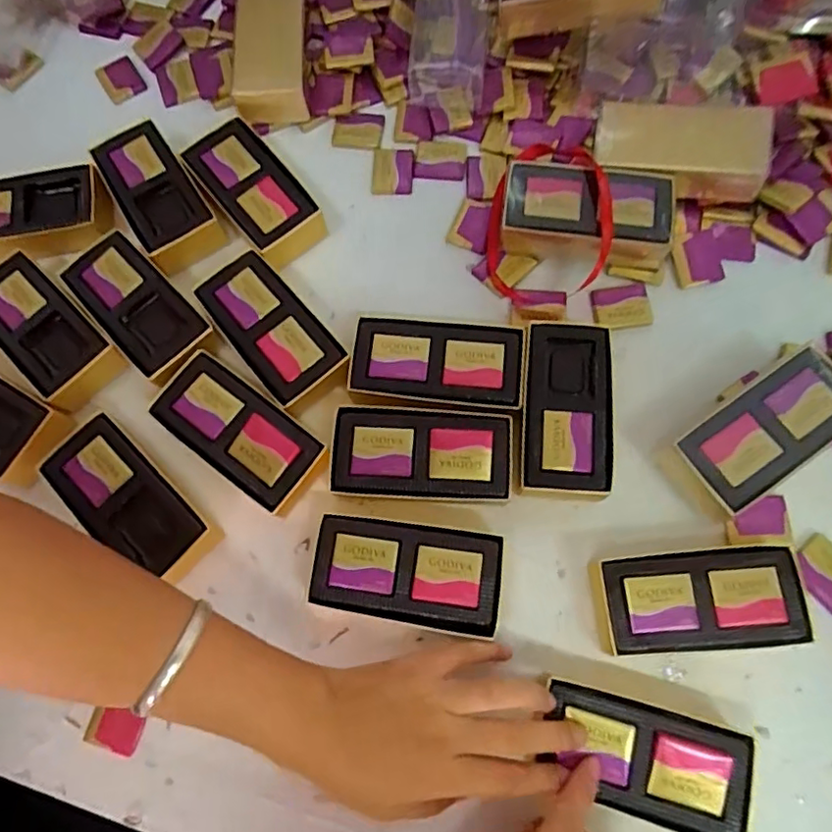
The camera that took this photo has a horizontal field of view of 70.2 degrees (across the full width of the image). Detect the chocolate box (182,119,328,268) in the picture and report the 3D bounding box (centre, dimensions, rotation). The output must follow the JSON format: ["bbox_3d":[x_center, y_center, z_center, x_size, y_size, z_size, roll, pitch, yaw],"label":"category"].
[{"bbox_3d":[-0.122,-0.170,0.454,0.056,0.034,0.118,-38,76,-9],"label":"chocolate box"}]

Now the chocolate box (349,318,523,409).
[{"bbox_3d":[0.014,-0.033,0.406,0.113,0.031,0.060,5,74,4],"label":"chocolate box"}]

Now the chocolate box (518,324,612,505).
[{"bbox_3d":[0.099,-0.004,0.390,0.056,0.029,0.112,4,74,4],"label":"chocolate box"}]

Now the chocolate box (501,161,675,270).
[{"bbox_3d":[0.122,-0.144,0.425,0.120,0.035,0.057,8,73,5],"label":"chocolate box"}]

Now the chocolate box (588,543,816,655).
[{"bbox_3d":[0.165,0.110,0.356,0.117,0.032,0.055,-6,73,1],"label":"chocolate box"}]

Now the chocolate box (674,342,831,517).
[{"bbox_3d":[0.219,0.010,0.376,0.114,0.034,0.054,-33,75,-7],"label":"chocolate box"}]

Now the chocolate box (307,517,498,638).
[{"bbox_3d":[-0.005,0.098,0.369,0.113,0.033,0.060,7,74,4],"label":"chocolate box"}]

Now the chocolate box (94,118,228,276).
[{"bbox_3d":[-0.197,-0.167,0.453,0.055,0.032,0.116,-33,75,-7],"label":"chocolate box"}]

